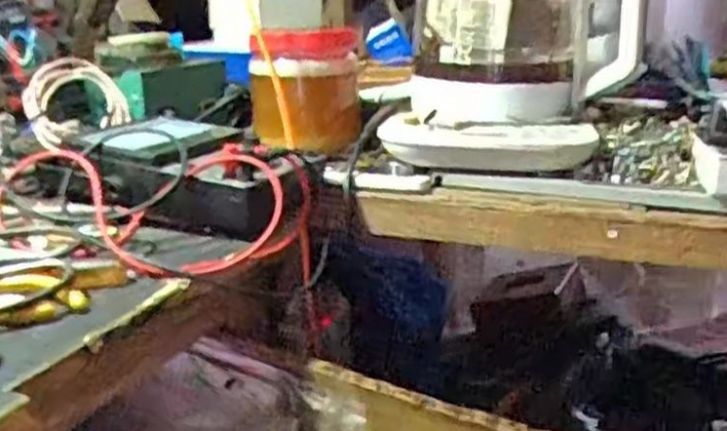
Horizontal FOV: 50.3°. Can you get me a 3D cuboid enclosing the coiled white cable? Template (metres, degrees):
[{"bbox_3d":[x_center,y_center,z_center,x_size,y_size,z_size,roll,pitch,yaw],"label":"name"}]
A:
[{"bbox_3d":[-0.253,-0.098,0.670,0.086,0.074,0.024,-37,1,-43],"label":"coiled white cable"}]

